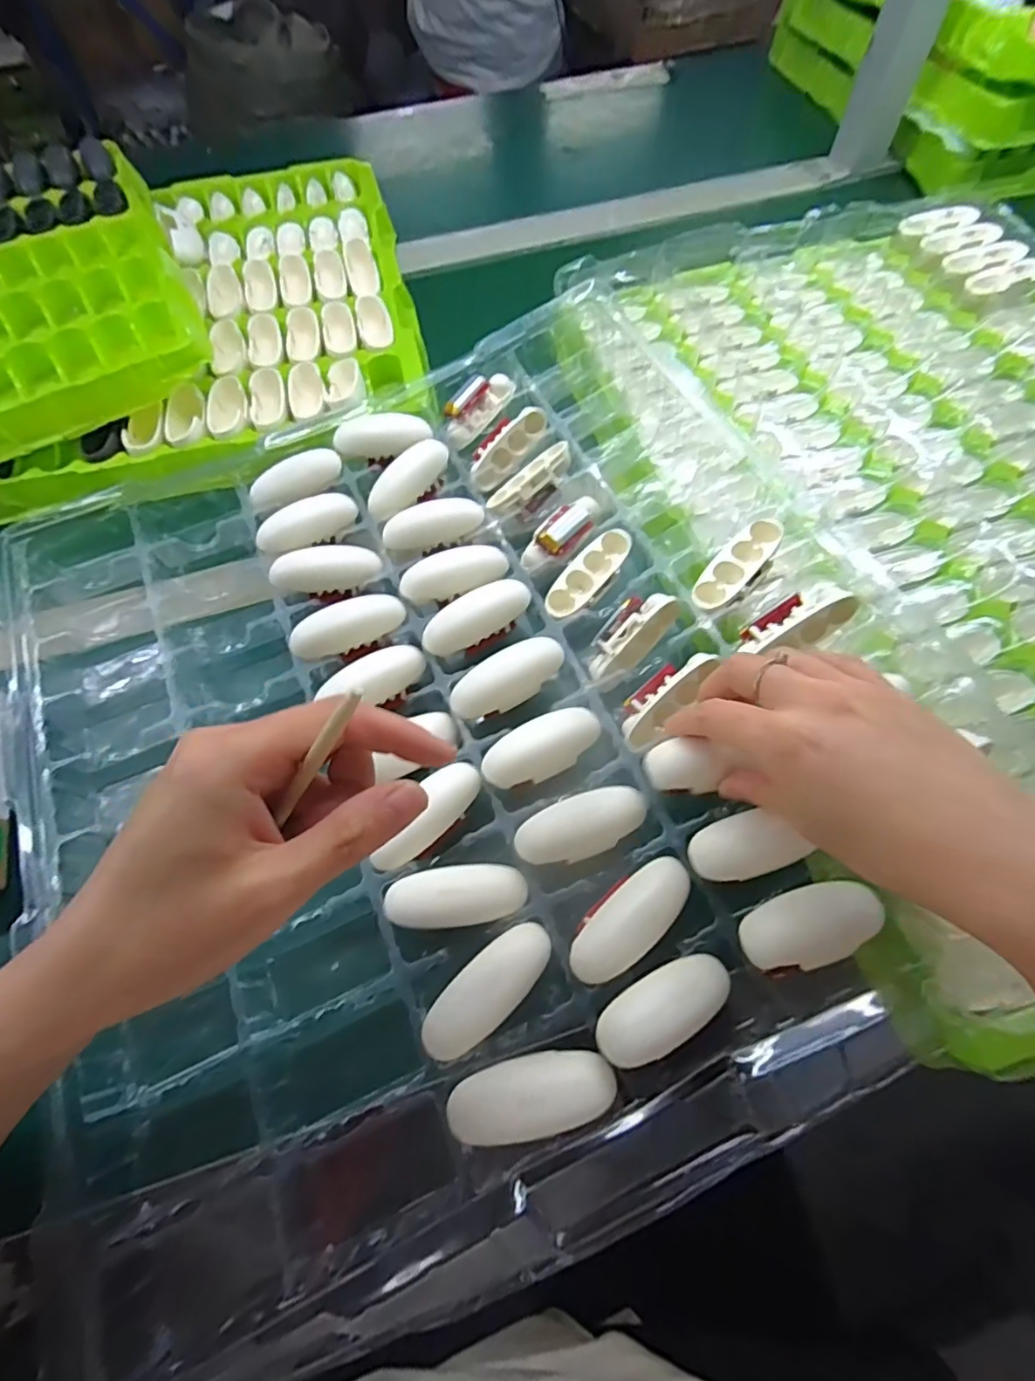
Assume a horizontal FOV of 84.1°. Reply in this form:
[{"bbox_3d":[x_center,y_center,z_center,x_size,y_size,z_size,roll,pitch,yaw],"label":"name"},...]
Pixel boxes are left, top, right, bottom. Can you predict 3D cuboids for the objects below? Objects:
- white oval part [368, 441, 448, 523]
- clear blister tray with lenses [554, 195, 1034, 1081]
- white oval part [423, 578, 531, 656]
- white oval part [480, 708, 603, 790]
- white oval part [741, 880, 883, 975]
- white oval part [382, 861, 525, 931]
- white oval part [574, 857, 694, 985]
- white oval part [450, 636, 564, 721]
[{"bbox_3d":[-0.075,-0.142,0.386,0.065,0.019,0.021,-46,72,-1],"label":"white oval part"},{"bbox_3d":[0.292,-0.142,0.379,0.403,0.046,0.584,-14,64,-6],"label":"clear blister tray with lenses"},{"bbox_3d":[-0.024,-0.044,0.332,0.065,0.019,0.022,-25,66,-11],"label":"white oval part"},{"bbox_3d":[0.013,0.030,0.301,0.065,0.012,0.029,-30,67,-13],"label":"white oval part"},{"bbox_3d":[0.124,0.098,0.240,0.060,0.010,0.030,-13,64,-6],"label":"white oval part"},{"bbox_3d":[-0.029,0.097,0.271,0.066,0.010,0.026,-5,63,-2],"label":"white oval part"},{"bbox_3d":[0.051,0.105,0.264,0.066,0.009,0.029,-36,68,-16],"label":"white oval part"},{"bbox_3d":[-0.006,-0.007,0.318,0.066,0.015,0.028,-30,67,-13],"label":"white oval part"}]

